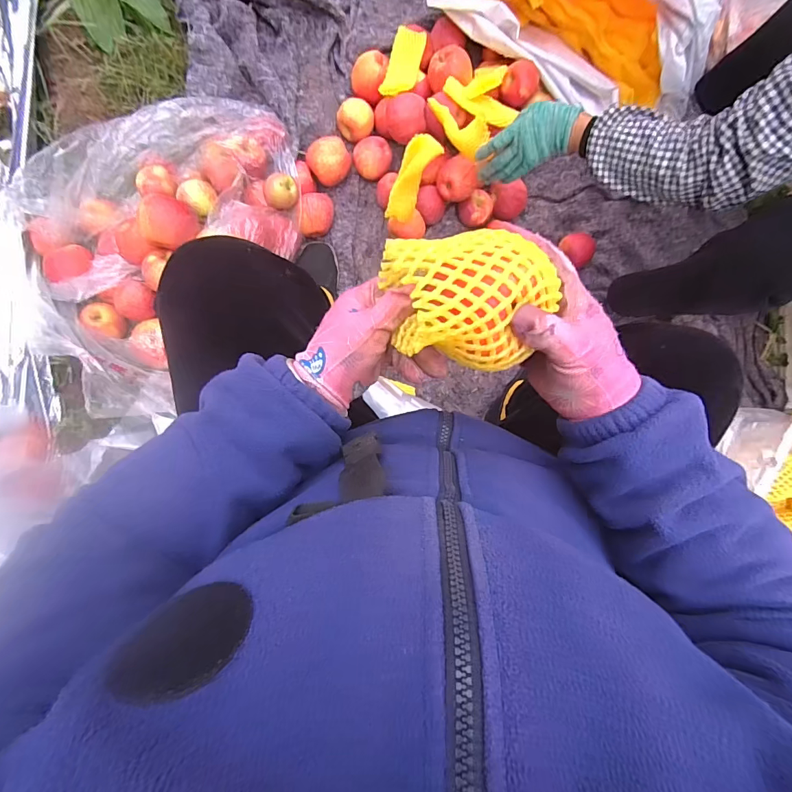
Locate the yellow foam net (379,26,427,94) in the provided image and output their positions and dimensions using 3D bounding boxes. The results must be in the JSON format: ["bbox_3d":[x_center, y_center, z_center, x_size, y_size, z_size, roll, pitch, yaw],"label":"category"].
[{"bbox_3d":[0.015,-0.648,0.796,0.062,0.022,0.140,16,86,-3],"label":"yellow foam net"}]

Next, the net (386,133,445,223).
[{"bbox_3d":[0.027,-0.386,0.733,0.056,0.150,0.014,29,43,-2],"label":"net"}]

